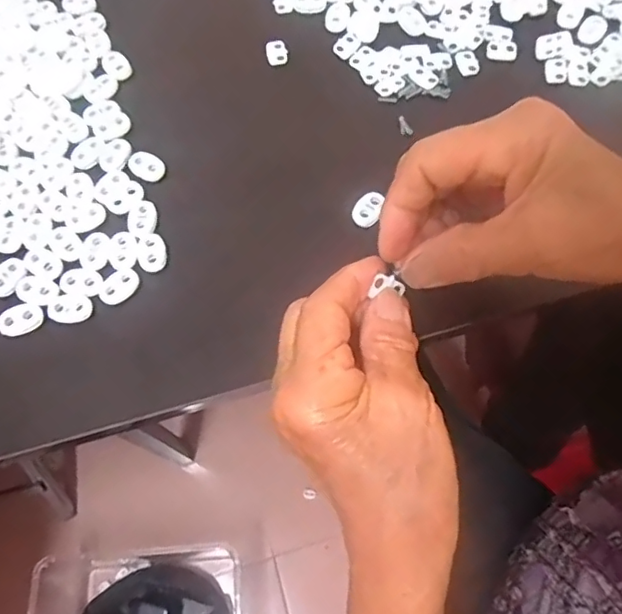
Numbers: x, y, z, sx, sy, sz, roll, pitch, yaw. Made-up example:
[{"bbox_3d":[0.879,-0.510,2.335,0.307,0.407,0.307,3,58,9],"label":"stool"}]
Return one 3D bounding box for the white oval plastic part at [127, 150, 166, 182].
[{"bbox_3d":[-0.097,-0.084,0.330,0.023,0.004,0.017,32,73,13],"label":"white oval plastic part"}]

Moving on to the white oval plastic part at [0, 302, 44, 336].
[{"bbox_3d":[-0.153,0.006,0.293,0.022,0.004,0.018,-34,72,-11],"label":"white oval plastic part"}]

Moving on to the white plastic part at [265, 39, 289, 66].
[{"bbox_3d":[-0.022,-0.165,0.361,0.013,0.004,0.019,-8,69,-1],"label":"white plastic part"}]

